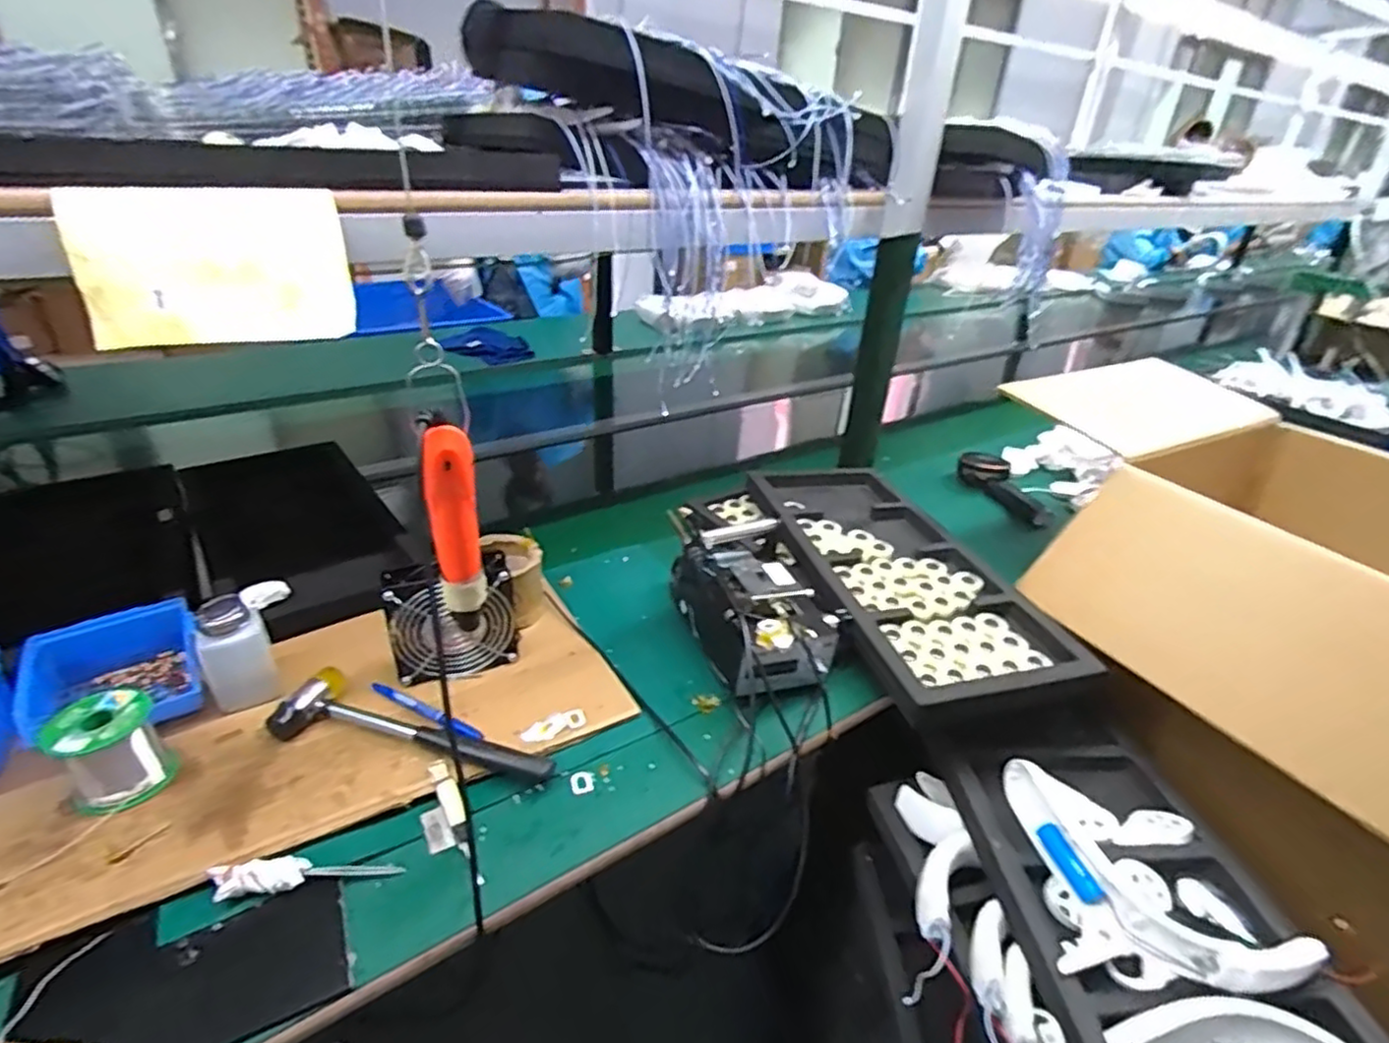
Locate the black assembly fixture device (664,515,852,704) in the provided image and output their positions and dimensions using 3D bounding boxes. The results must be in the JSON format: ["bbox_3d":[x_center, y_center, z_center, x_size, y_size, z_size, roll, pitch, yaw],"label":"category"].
[{"bbox_3d":[0.067,0.079,0.741,0.153,0.098,0.204,-7,32,-17],"label":"black assembly fixture device"}]

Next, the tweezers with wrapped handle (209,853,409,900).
[{"bbox_3d":[-0.290,0.265,0.506,0.127,0.021,0.023,7,28,-21],"label":"tweezers with wrapped handle"}]

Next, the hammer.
[{"bbox_3d":[-0.252,0.191,0.606,0.253,0.032,0.067,11,32,12],"label":"hammer"}]

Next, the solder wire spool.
[{"bbox_3d":[-0.474,0.186,0.548,0.066,0.074,0.066,3,31,-2],"label":"solder wire spool"}]

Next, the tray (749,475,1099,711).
[{"bbox_3d":[0.231,0.059,0.847,0.249,0.044,0.470,-6,32,-15],"label":"tray"}]

